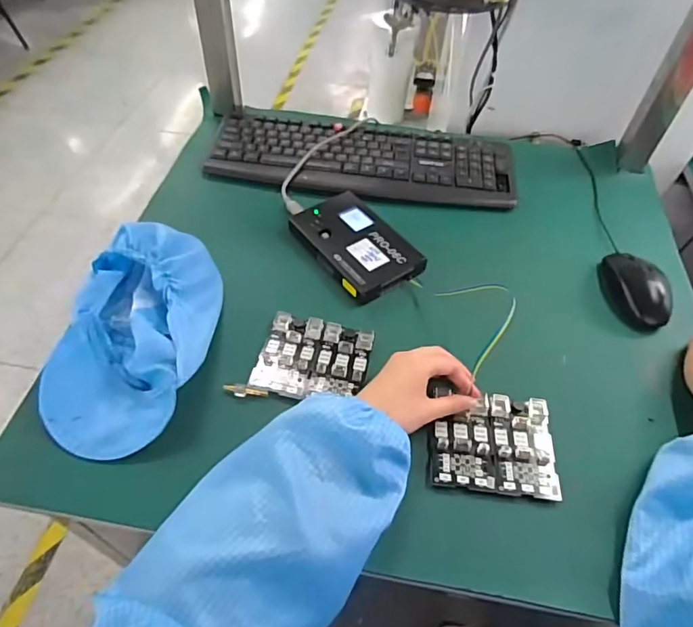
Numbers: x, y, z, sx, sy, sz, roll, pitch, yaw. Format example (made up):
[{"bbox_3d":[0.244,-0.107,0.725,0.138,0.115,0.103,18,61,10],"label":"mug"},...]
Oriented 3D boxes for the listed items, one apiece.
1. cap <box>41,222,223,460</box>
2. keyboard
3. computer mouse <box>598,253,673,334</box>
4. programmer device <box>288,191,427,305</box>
[{"bbox_3d":[-0.215,0.012,0.506,0.148,0.048,0.265,2,51,-1],"label":"cap"},{"bbox_3d":[0.024,-0.223,0.720,0.437,0.031,0.156,7,52,3],"label":"keyboard"},{"bbox_3d":[0.349,-0.035,0.586,0.062,0.035,0.113,-1,52,-4],"label":"computer mouse"},{"bbox_3d":[0.011,-0.087,0.613,0.104,0.022,0.160,-29,58,-23],"label":"programmer device"}]

